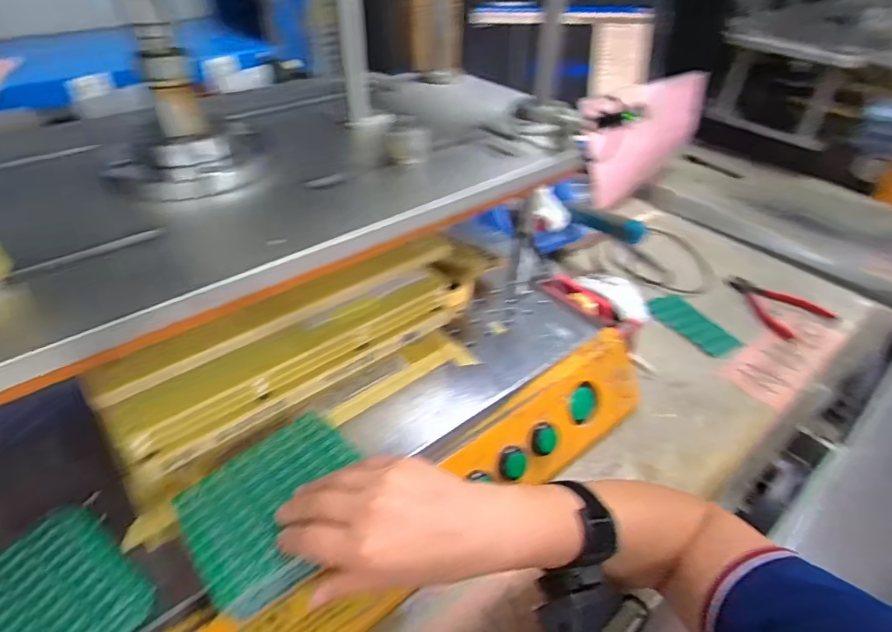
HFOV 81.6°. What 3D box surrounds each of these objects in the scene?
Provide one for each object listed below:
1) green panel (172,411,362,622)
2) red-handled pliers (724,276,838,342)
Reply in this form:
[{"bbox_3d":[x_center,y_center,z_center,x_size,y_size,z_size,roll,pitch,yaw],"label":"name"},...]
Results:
[{"bbox_3d":[-0.123,0.140,0.385,0.127,0.023,0.112,-28,49,-31],"label":"green panel"},{"bbox_3d":[0.485,-0.009,0.758,0.150,0.016,0.109,24,45,25],"label":"red-handled pliers"}]

